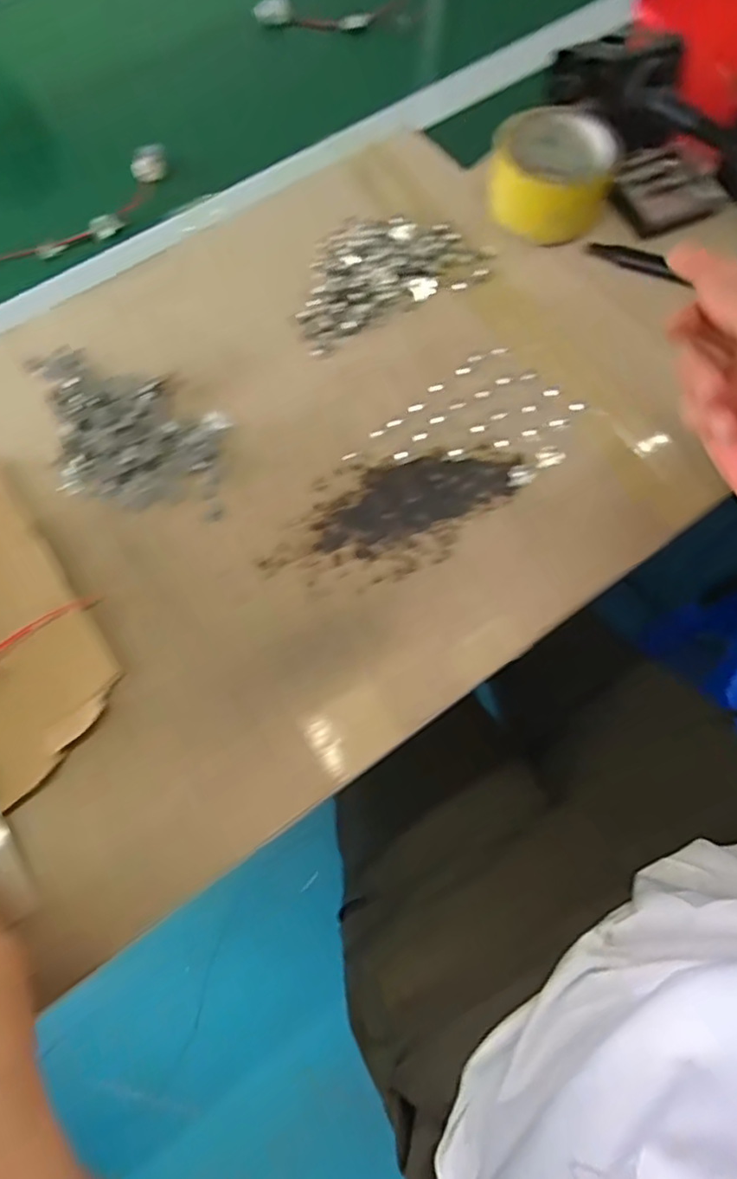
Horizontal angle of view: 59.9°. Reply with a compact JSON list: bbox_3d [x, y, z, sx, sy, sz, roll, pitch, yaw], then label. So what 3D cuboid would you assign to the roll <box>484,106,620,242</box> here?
[{"bbox_3d":[0.135,-0.307,0.478,0.085,0.052,0.082,0,71,0],"label":"roll"}]

